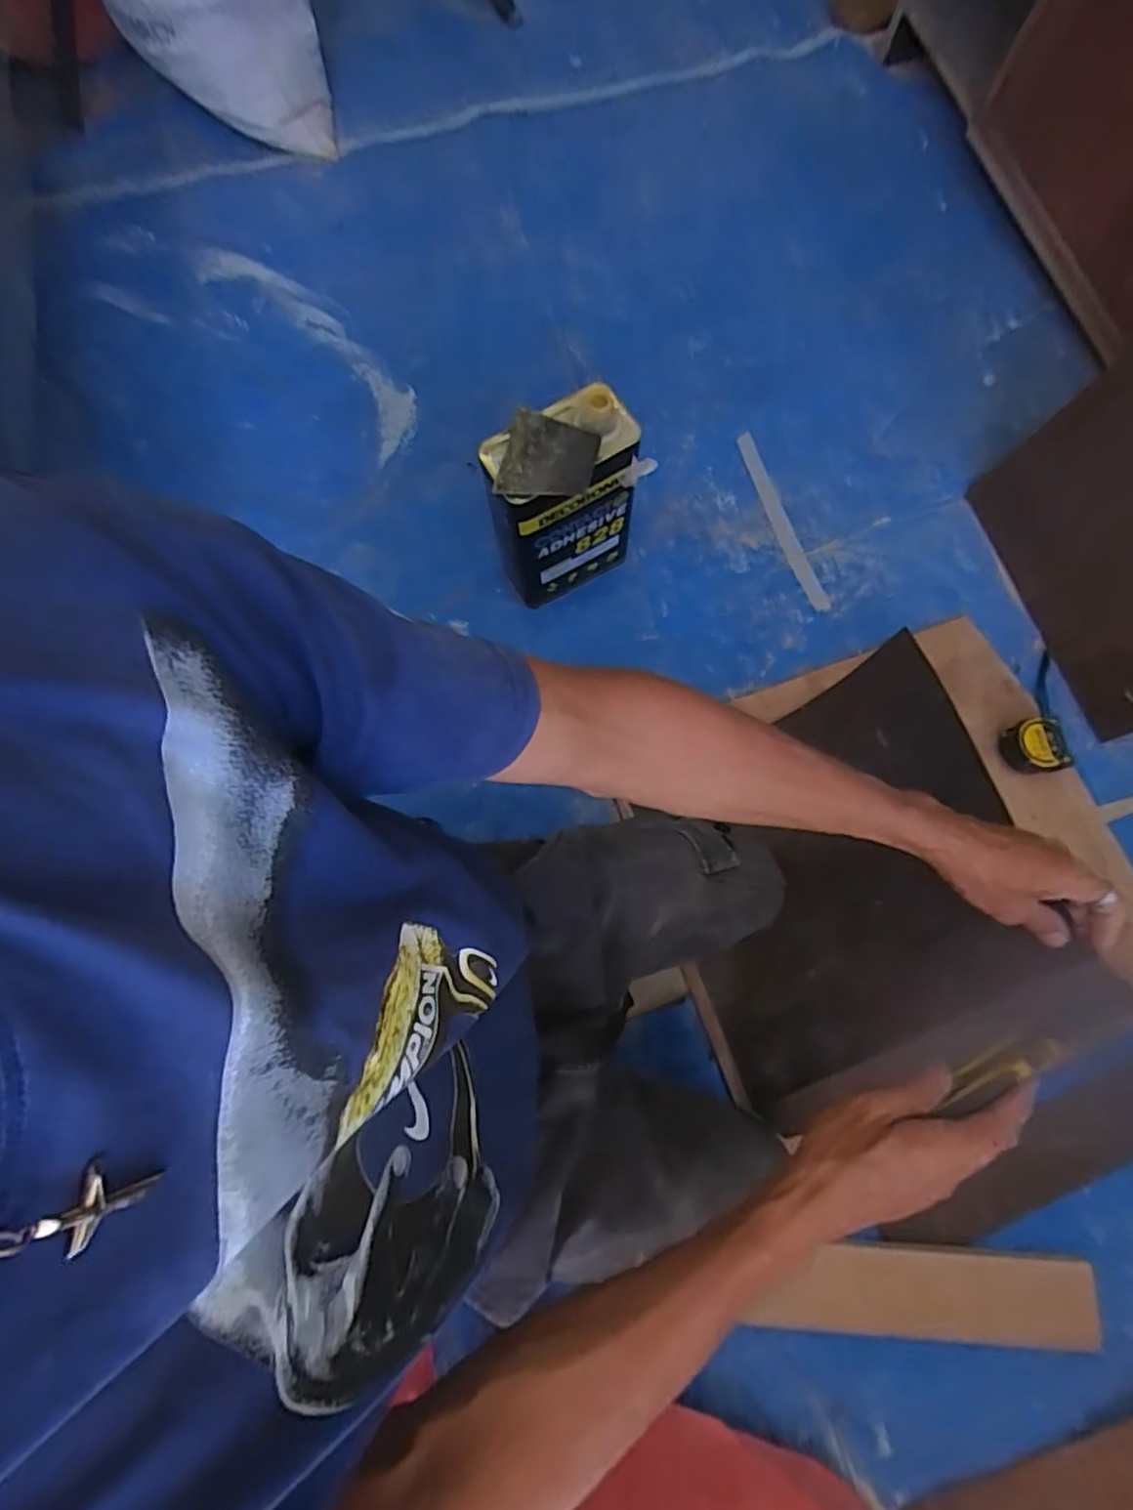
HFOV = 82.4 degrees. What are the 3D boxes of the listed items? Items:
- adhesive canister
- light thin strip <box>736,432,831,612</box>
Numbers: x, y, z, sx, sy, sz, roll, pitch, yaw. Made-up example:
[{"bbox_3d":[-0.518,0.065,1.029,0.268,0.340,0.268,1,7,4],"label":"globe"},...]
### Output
[{"bbox_3d":[-0.006,-0.294,0.789,0.167,0.248,0.097,-34,77,-7],"label":"adhesive canister"},{"bbox_3d":[0.308,-0.336,0.927,0.026,0.009,0.292,-17,75,-3],"label":"light thin strip"}]

